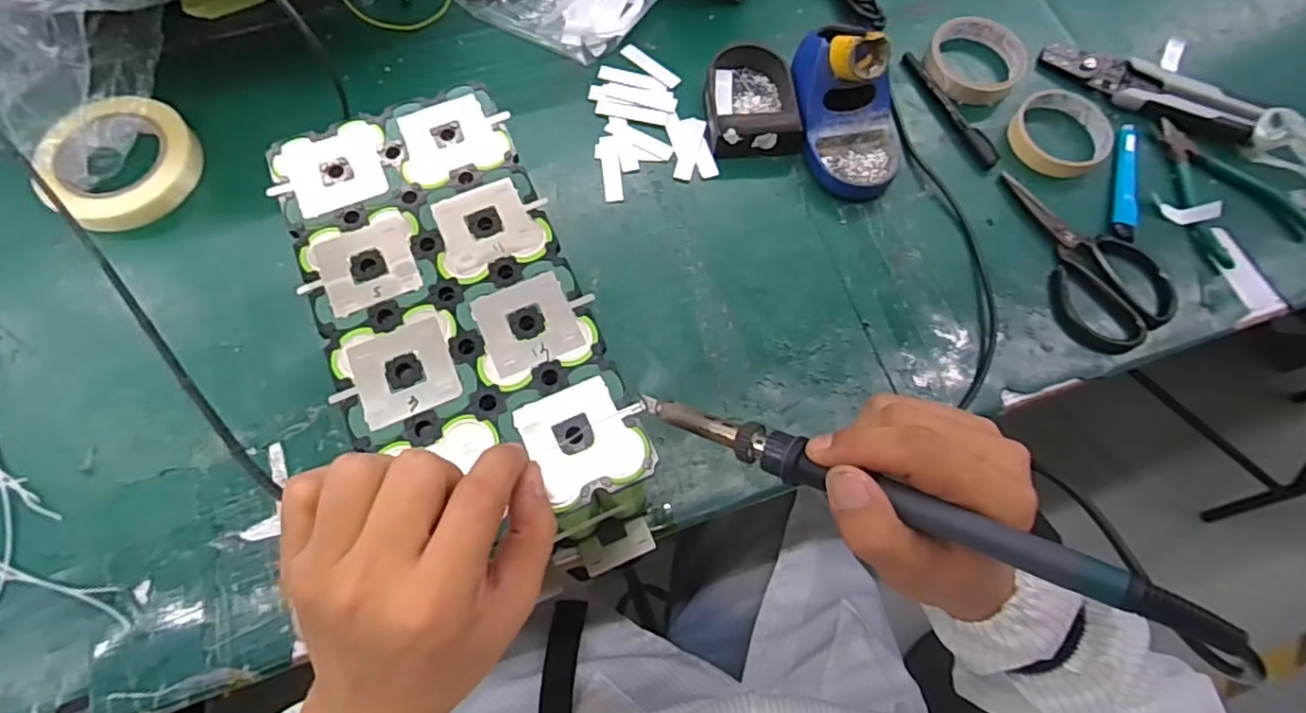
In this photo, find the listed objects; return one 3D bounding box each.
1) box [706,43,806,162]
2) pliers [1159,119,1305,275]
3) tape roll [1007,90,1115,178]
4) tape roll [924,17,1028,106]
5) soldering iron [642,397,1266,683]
[{"bbox_3d":[0.087,-0.231,0.568,0.077,0.036,0.108,-5,72,-3],"label":"box"},{"bbox_3d":[0.517,-0.159,0.583,0.102,0.012,0.148,-20,74,-8],"label":"pliers"},{"bbox_3d":[0.371,-0.203,0.578,0.086,0.019,0.084,1,72,-2],"label":"tape roll"},{"bbox_3d":[0.301,-0.279,0.598,0.088,0.031,0.083,-6,72,-4],"label":"tape roll"},{"bbox_3d":[0.097,0.059,0.265,0.247,0.025,0.019,19,71,30],"label":"soldering iron"}]

